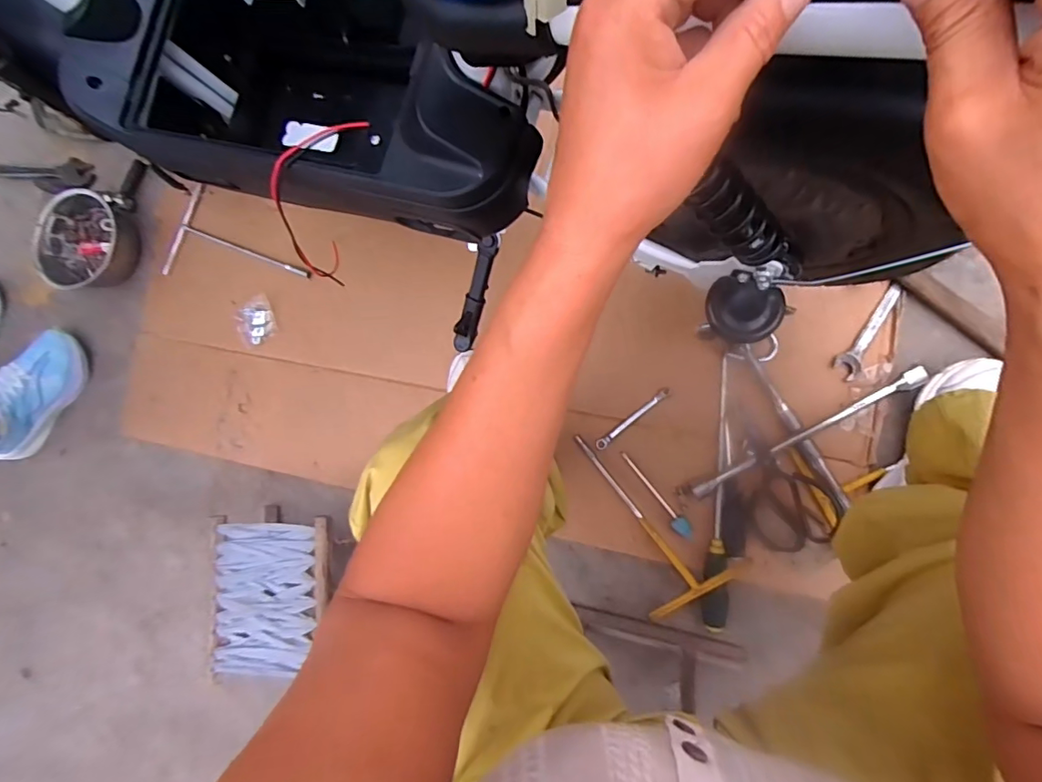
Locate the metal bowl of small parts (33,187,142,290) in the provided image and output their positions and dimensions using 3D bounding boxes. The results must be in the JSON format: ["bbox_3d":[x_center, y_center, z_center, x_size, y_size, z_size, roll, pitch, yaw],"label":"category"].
[{"bbox_3d":[-0.840,-0.289,0.997,0.171,0.075,0.173,0,88,8],"label":"metal bowl of small parts"}]

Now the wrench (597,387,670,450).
[{"bbox_3d":[0.172,0.043,0.786,0.139,0.004,0.016,-39,83,5],"label":"wrench"}]

